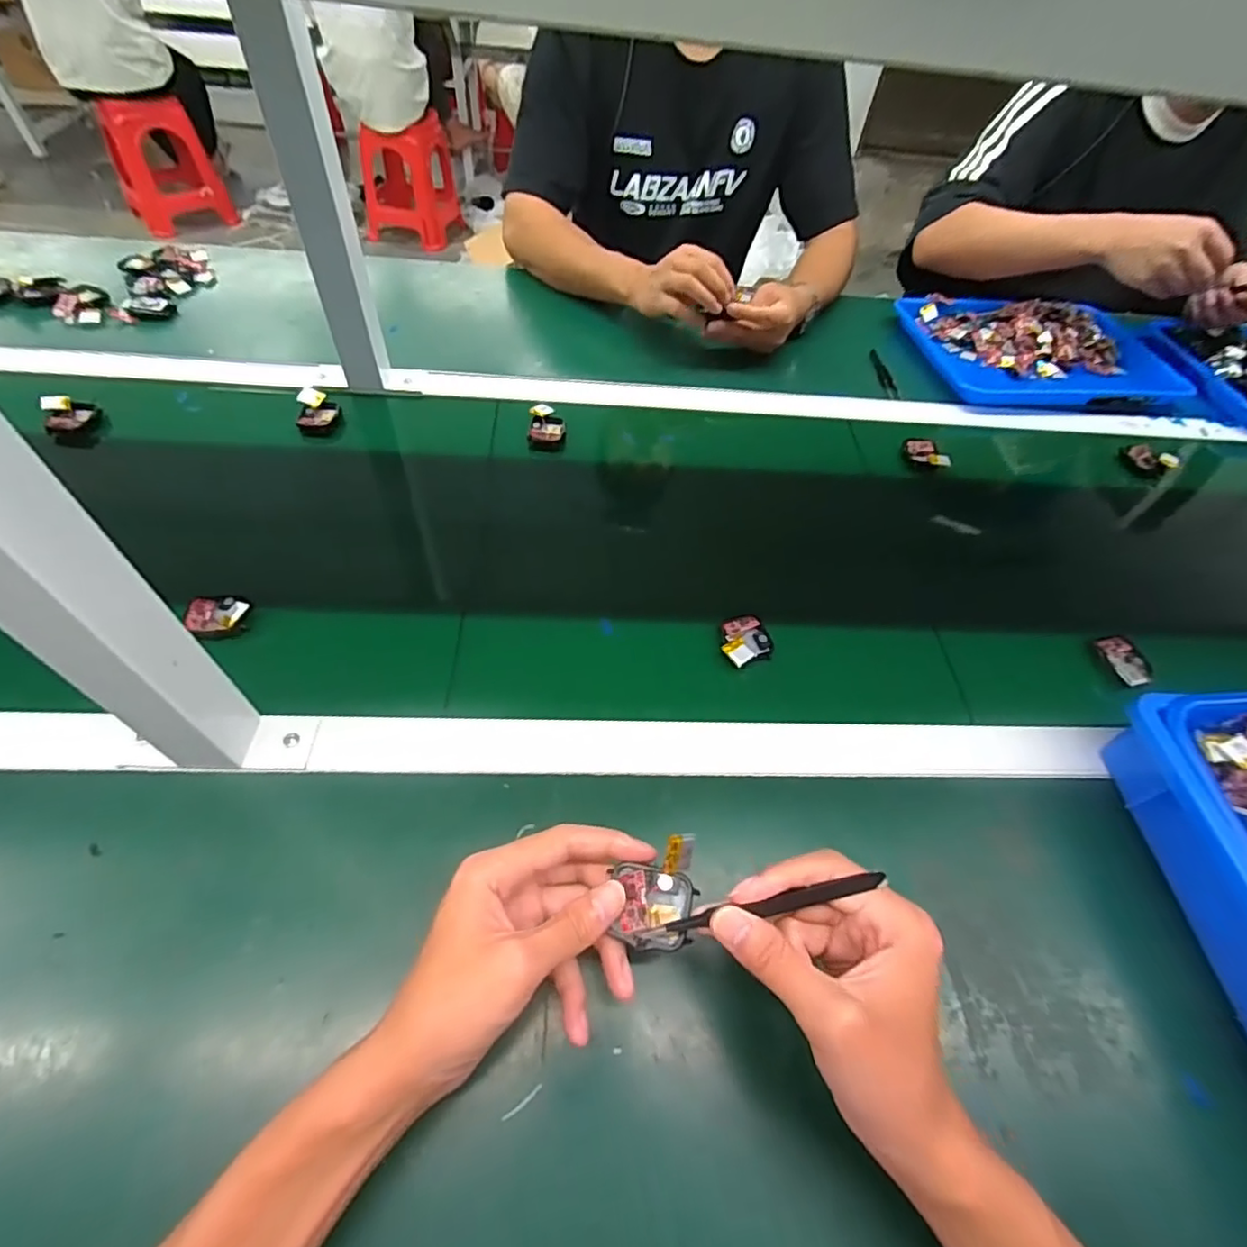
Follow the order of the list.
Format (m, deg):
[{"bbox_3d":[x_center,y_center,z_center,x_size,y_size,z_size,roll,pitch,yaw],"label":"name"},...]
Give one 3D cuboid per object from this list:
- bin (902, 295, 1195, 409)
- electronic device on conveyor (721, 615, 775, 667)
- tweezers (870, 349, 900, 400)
[{"bbox_3d":[0.579,-0.376,0.811,0.370,0.038,0.229,0,52,-3],"label":"bin"},{"bbox_3d":[0.099,0.013,0.485,0.047,0.011,0.043,-21,56,-18],"label":"electronic device on conveyor"},{"bbox_3d":[0.337,-0.325,0.766,0.016,0.006,0.124,6,50,1],"label":"tweezers"}]

